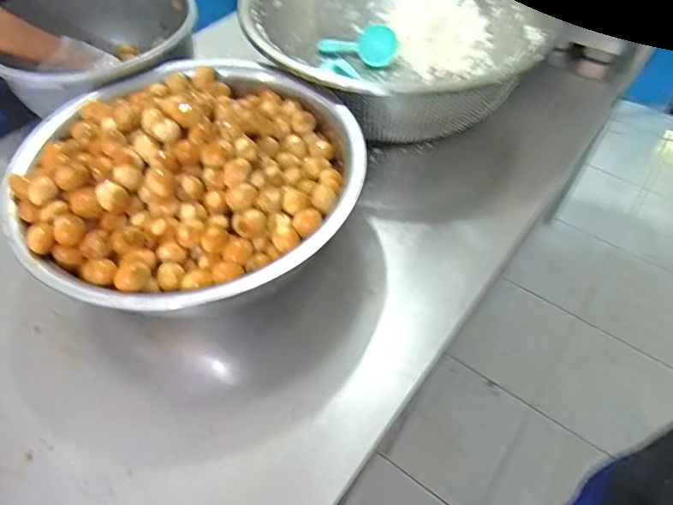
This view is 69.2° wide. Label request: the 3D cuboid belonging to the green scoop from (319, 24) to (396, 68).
[{"bbox_3d":[0.054,-0.527,1.252,0.201,0.097,0.020,5,9,17],"label":"green scoop"}]

